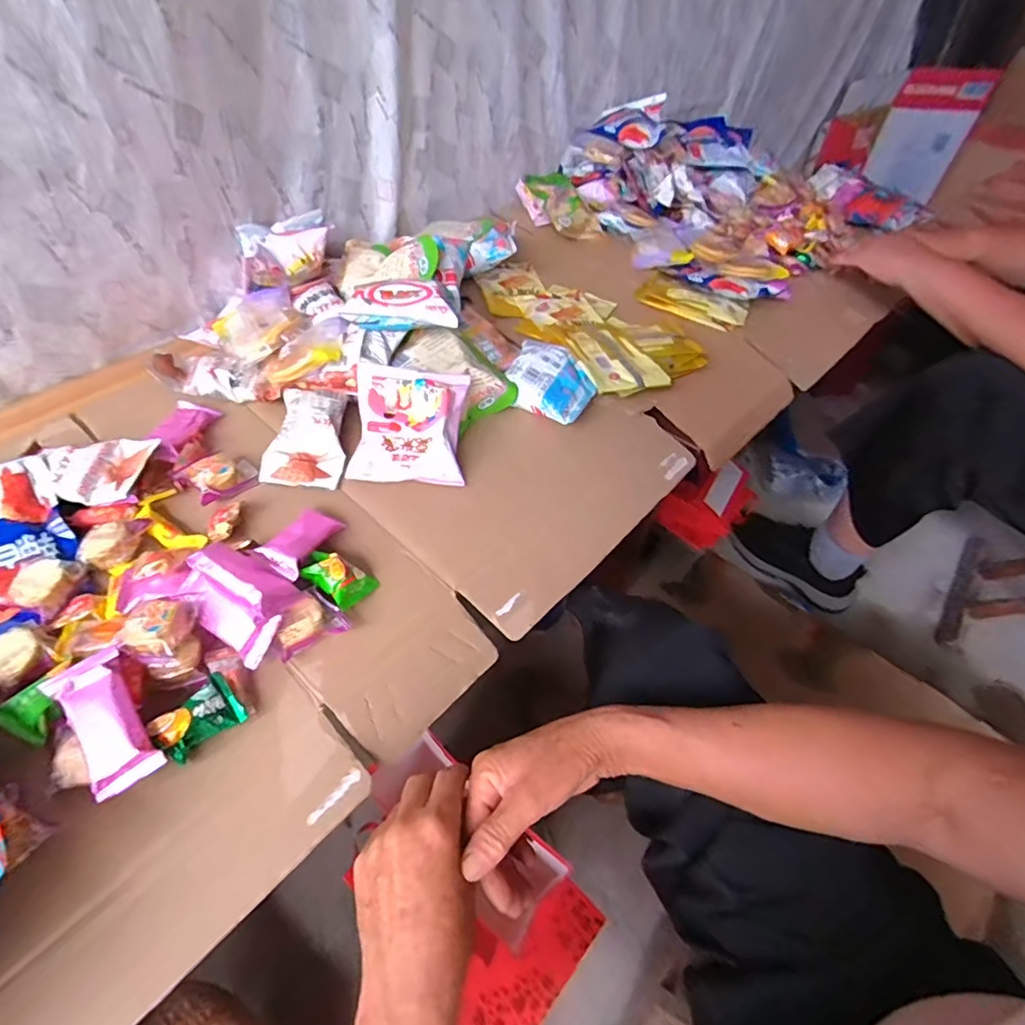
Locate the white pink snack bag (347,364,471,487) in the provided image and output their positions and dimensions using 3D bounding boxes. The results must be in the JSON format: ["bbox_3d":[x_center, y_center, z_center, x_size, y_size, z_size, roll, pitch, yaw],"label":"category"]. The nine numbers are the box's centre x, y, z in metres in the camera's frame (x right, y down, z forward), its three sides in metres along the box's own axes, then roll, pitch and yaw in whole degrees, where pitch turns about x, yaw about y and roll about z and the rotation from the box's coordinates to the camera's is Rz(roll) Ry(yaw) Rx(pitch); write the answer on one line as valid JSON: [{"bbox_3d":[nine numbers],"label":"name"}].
[{"bbox_3d":[-0.106,-0.090,0.563,0.112,0.037,0.117,3,86,2],"label":"white pink snack bag"}]

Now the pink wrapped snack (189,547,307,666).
[{"bbox_3d":[-0.220,0.067,0.433,0.090,0.047,0.064,31,55,21],"label":"pink wrapped snack"}]

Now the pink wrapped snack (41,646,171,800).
[{"bbox_3d":[-0.278,0.140,0.362,0.043,0.015,0.096,-32,72,-26],"label":"pink wrapped snack"}]

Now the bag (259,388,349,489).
[{"bbox_3d":[-0.215,-0.078,0.564,0.075,0.024,0.112,5,76,-8],"label":"bag"}]

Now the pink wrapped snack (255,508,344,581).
[{"bbox_3d":[-0.186,0.023,0.476,0.037,0.020,0.082,19,36,12],"label":"pink wrapped snack"}]

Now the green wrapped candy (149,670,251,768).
[{"bbox_3d":[-0.227,0.148,0.386,0.053,0.024,0.035,-35,60,-28],"label":"green wrapped candy"}]

